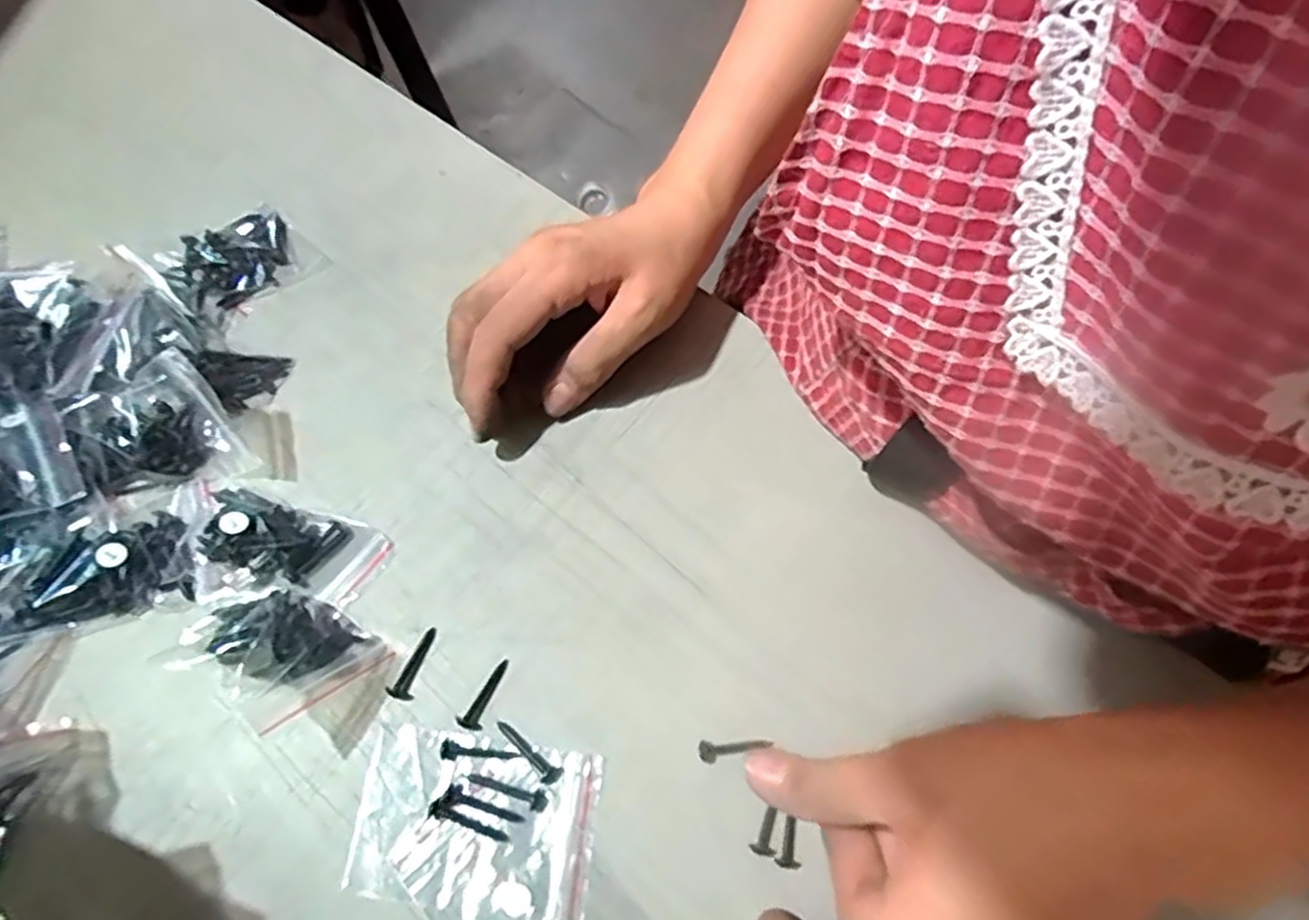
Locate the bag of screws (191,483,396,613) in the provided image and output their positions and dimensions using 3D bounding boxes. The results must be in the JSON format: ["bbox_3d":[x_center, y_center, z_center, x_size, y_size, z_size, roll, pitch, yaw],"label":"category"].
[{"bbox_3d":[-0.166,0.038,0.310,0.088,0.024,0.047,16,64,4],"label":"bag of screws"}]

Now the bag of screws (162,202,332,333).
[{"bbox_3d":[-0.221,-0.108,0.383,0.056,0.020,0.068,42,68,16],"label":"bag of screws"}]

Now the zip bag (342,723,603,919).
[{"bbox_3d":[-0.070,0.139,0.277,0.091,0.004,0.058,9,63,0],"label":"zip bag"}]

